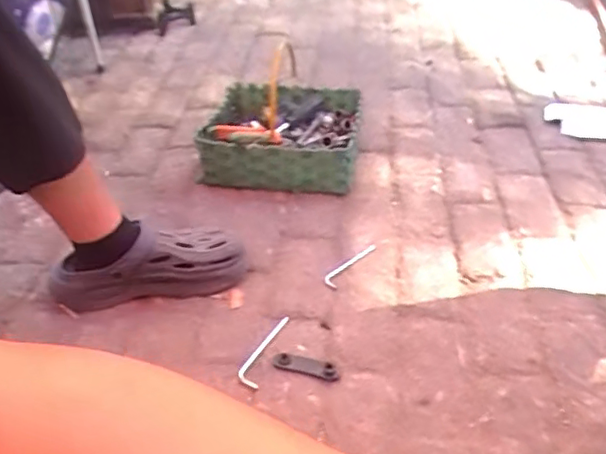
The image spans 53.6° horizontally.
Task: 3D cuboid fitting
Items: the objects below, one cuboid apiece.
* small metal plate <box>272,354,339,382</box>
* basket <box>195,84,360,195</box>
[{"bbox_3d":[0.004,0.196,0.846,0.099,0.015,0.024,11,39,19],"label":"small metal plate"},{"bbox_3d":[-0.042,-0.190,1.264,0.318,0.124,0.274,4,34,11],"label":"basket"}]

